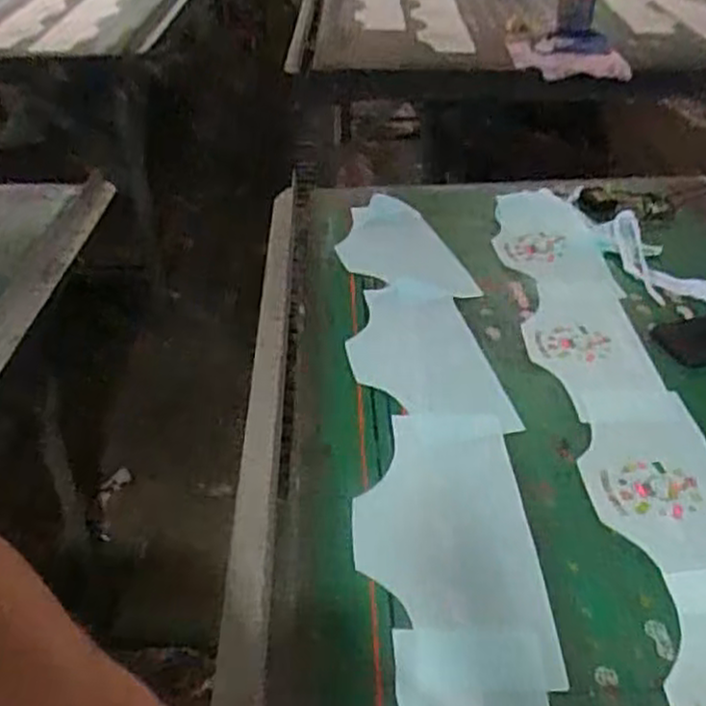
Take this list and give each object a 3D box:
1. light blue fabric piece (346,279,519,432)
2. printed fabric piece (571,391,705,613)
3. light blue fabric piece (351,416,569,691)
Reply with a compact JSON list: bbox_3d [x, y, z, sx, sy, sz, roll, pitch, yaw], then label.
[{"bbox_3d":[0.073,-0.006,0.901,0.153,0.008,0.304,-6,35,-8],"label":"light blue fabric piece"},{"bbox_3d":[0.290,0.125,0.709,0.133,0.005,0.275,-1,35,-1],"label":"printed fabric piece"},{"bbox_3d":[0.080,0.151,0.680,0.155,0.009,0.295,4,33,-2],"label":"light blue fabric piece"}]

